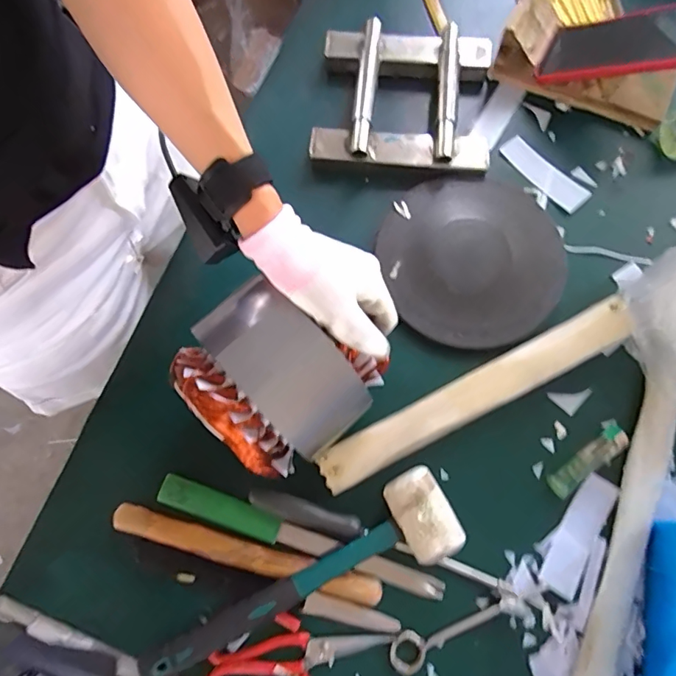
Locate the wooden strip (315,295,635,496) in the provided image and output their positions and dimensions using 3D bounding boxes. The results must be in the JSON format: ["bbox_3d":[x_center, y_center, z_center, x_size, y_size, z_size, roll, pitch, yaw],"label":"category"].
[{"bbox_3d":[0.134,0.053,0.463,0.327,0.026,0.040,-27,74,-6],"label":"wooden strip"}]

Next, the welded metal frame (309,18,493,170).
[{"bbox_3d":[0.074,-0.277,0.559,0.195,0.044,0.182,5,73,4],"label":"welded metal frame"}]

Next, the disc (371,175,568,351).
[{"bbox_3d":[0.144,-0.086,0.515,0.187,0.015,0.187,-1,73,2],"label":"disc"}]

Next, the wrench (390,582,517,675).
[{"bbox_3d":[0.101,0.253,0.424,0.121,0.009,0.029,-26,74,-6],"label":"wrench"}]

